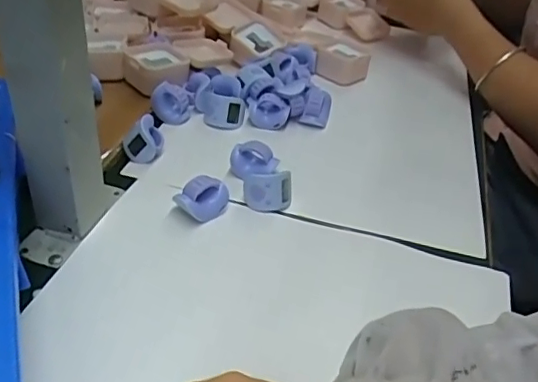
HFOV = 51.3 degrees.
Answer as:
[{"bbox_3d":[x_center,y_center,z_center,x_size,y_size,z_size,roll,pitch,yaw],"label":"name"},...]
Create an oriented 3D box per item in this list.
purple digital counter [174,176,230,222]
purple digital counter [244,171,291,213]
[{"bbox_3d":[-0.053,0.005,0.443,0.042,0.025,0.027,1,36,-7],"label":"purple digital counter"},{"bbox_3d":[0.000,0.000,0.463,0.037,0.029,0.019,-8,38,-18],"label":"purple digital counter"}]

